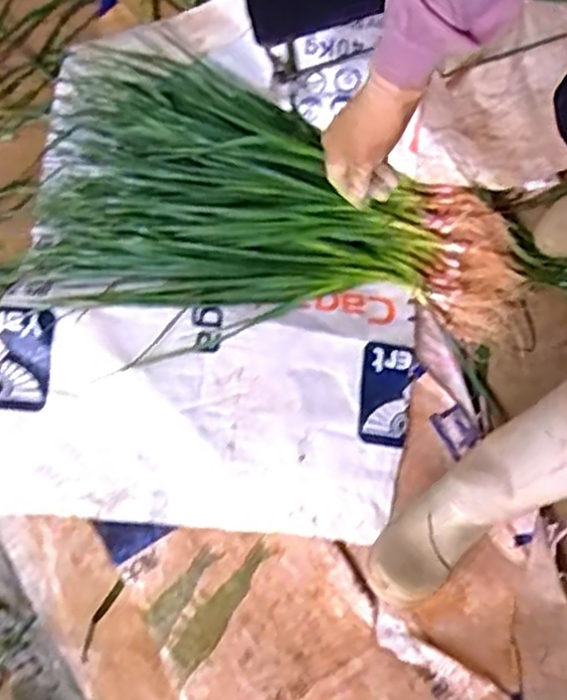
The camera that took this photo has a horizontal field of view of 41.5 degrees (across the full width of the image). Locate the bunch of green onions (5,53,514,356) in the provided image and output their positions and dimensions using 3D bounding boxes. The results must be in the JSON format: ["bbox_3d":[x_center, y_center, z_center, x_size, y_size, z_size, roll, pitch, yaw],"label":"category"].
[{"bbox_3d":[-0.009,-0.227,1.074,0.695,0.095,0.407,8,78,3],"label":"bunch of green onions"}]

